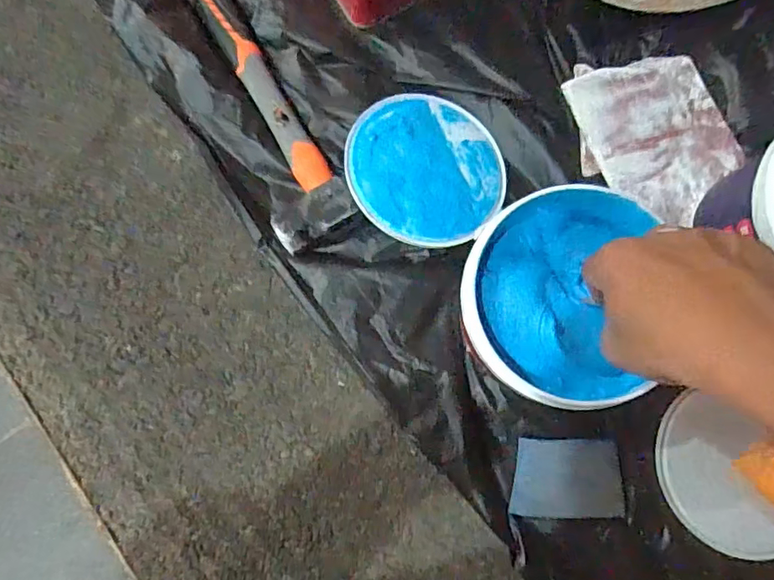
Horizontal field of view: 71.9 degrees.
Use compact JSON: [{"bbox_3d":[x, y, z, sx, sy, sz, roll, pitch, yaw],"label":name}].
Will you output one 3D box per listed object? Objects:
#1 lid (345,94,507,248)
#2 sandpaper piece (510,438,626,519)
[{"bbox_3d":[0.036,-0.107,0.466,0.138,0.009,0.140,5,72,-14],"label":"lid"},{"bbox_3d":[0.150,0.156,0.440,0.089,0.004,0.061,1,82,2],"label":"sandpaper piece"}]

